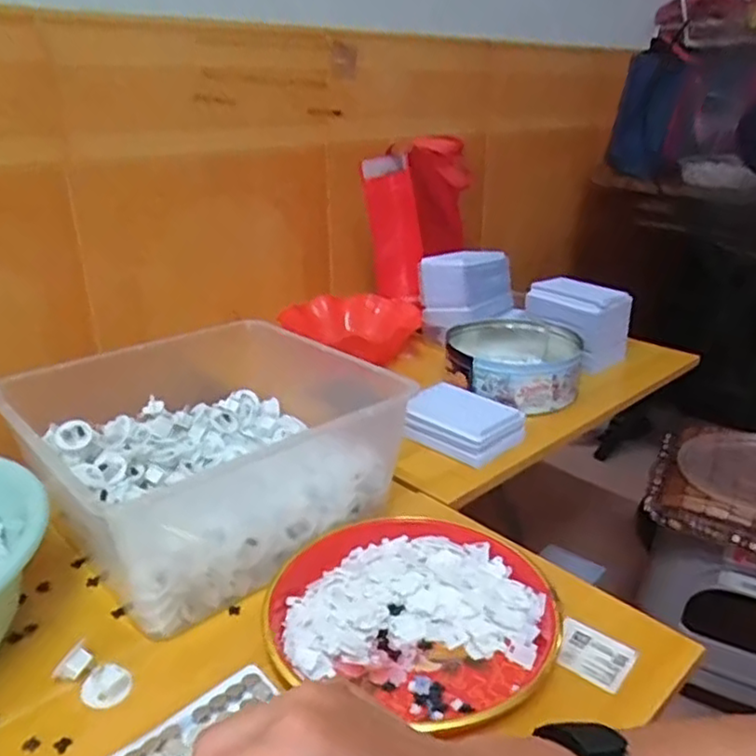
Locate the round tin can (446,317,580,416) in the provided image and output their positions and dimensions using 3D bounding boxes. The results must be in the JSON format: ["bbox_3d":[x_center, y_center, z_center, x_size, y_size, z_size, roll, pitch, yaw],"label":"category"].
[{"bbox_3d":[0.189,-0.020,0.942,0.183,0.066,0.199,5,24,12],"label":"round tin can"}]

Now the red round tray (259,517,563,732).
[{"bbox_3d":[0.027,0.179,0.529,0.217,0.027,0.186,8,25,19],"label":"red round tray"}]

